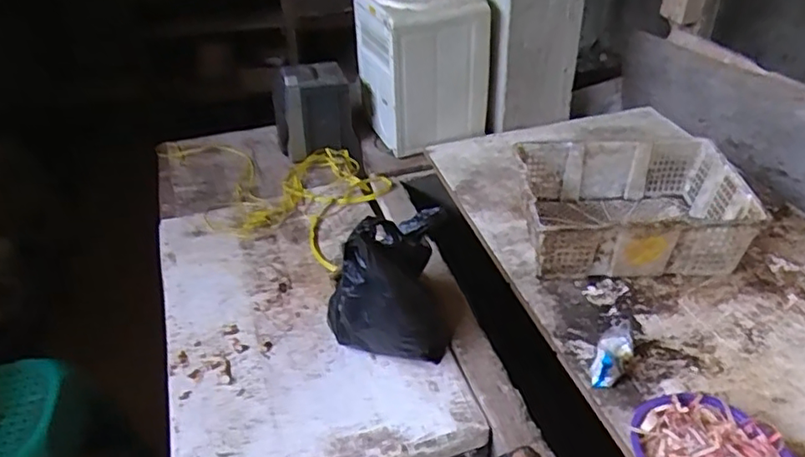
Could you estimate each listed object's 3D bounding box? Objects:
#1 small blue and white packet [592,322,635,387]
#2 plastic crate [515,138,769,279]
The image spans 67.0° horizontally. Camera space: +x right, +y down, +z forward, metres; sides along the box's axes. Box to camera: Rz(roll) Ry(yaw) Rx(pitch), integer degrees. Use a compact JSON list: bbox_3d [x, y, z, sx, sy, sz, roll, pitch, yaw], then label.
[{"bbox_3d":[0.384,0.233,1.108,0.058,0.067,0.136,18,41,24],"label":"small blue and white packet"},{"bbox_3d":[0.509,-0.042,1.392,0.464,0.170,0.349,1,37,2],"label":"plastic crate"}]

